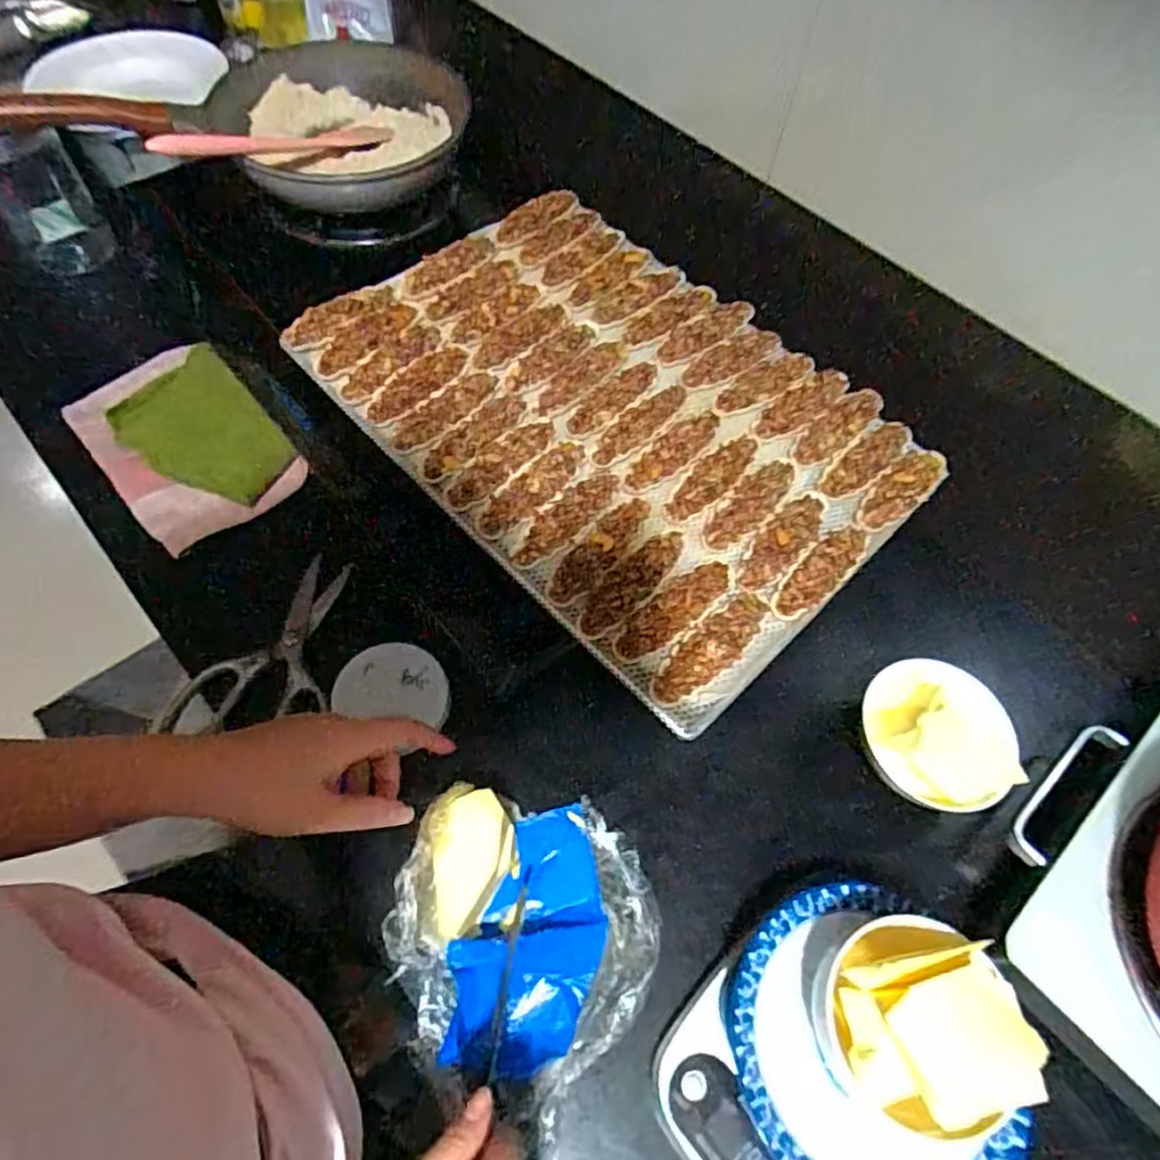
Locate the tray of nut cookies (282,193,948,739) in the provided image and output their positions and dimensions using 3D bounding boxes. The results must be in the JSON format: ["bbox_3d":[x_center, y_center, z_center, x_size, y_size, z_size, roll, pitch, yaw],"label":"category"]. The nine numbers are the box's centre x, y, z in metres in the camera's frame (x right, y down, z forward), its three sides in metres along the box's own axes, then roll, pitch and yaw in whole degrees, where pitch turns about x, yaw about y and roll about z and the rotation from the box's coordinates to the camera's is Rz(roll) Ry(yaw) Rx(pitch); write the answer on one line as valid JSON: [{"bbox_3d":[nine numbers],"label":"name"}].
[{"bbox_3d":[0.030,-0.139,0.542,0.316,0.022,0.436,-39,71,-22],"label":"tray of nut cookies"}]

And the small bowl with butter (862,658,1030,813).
[{"bbox_3d":[0.268,0.116,0.515,0.094,0.043,0.106,-2,61,-5],"label":"small bowl with butter"}]

